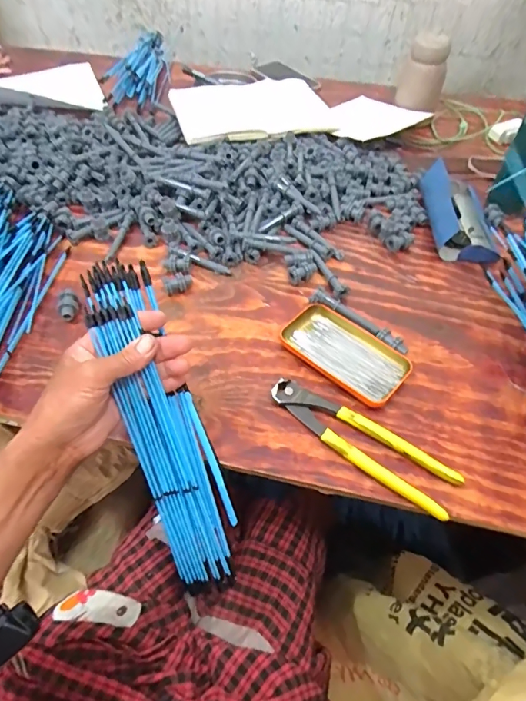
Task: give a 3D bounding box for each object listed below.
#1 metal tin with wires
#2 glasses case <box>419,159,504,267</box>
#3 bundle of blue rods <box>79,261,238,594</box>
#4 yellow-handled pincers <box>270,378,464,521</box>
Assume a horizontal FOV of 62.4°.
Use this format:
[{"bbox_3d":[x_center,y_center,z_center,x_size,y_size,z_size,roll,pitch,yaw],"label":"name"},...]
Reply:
[{"bbox_3d":[0.094,0.002,0.500,0.143,0.021,0.070,37,61,23],"label":"metal tin with wires"},{"bbox_3d":[0.287,-0.208,0.629,0.092,0.054,0.175,3,54,1],"label":"glasses case"},{"bbox_3d":[-0.090,0.082,0.420,0.068,0.333,0.025,-20,14,-15],"label":"bundle of blue rods"},{"bbox_3d":[0.096,0.088,0.435,0.197,0.015,0.048,30,59,19],"label":"yellow-handled pincers"}]

